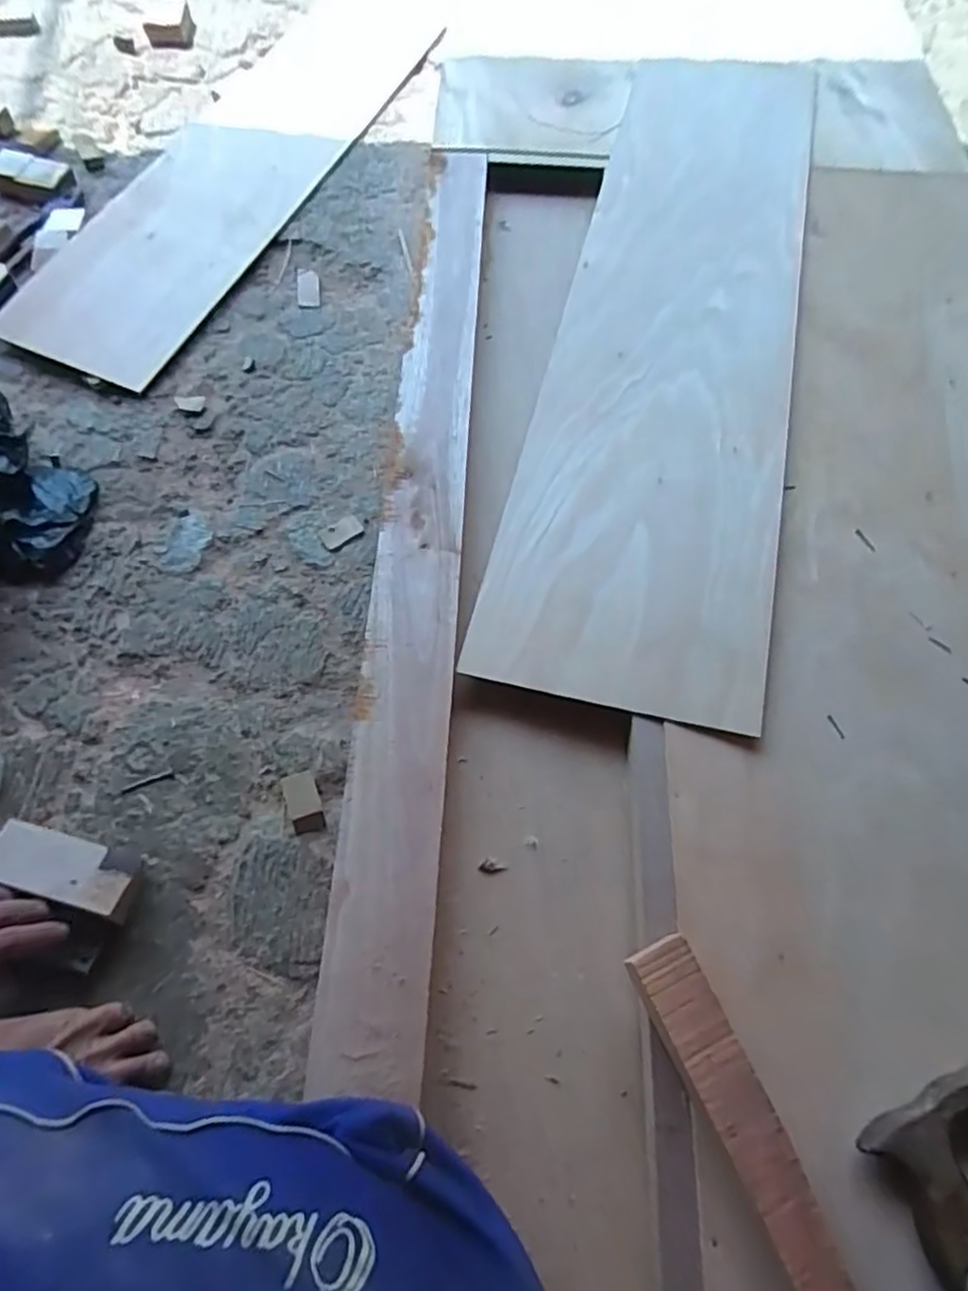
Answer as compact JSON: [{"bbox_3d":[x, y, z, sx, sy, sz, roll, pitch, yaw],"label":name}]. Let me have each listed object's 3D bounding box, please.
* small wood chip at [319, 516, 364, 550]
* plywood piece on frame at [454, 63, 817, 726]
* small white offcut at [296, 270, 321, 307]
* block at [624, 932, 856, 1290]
[{"bbox_3d":[-0.161,-0.128,0.761,0.047,0.004,0.026,-32,70,-14],"label":"small wood chip"},{"bbox_3d":[0.222,-0.382,0.764,0.257,0.020,0.989,14,66,5],"label":"plywood piece on frame"},{"bbox_3d":[-0.248,-0.502,0.948,0.030,0.005,0.077,-7,66,-4],"label":"small white offcut"},{"bbox_3d":[0.158,0.294,0.425,0.043,0.035,0.205,-22,68,-11],"label":"block"}]

